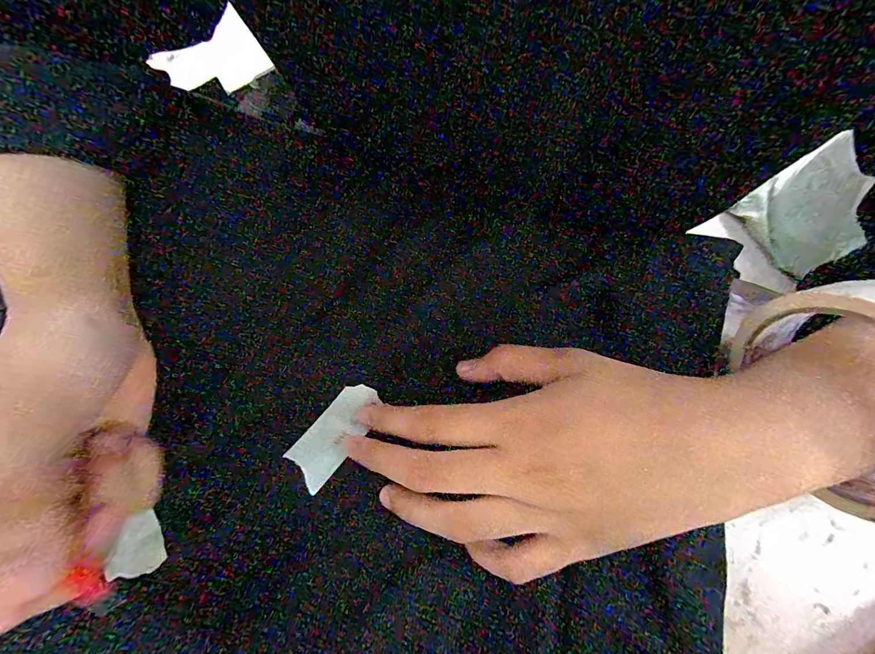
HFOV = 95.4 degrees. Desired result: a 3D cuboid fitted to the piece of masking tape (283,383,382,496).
[{"bbox_3d":[-0.052,0.054,0.205,0.024,0.004,0.055,37,75,11],"label":"piece of masking tape"}]

